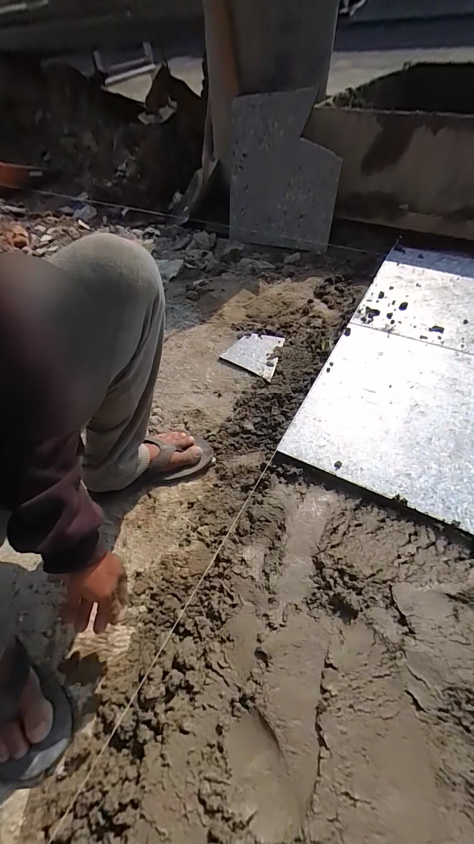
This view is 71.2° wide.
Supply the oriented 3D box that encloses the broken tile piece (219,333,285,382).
[{"bbox_3d":[0.054,-0.177,0.831,0.143,0.009,0.136,27,62,23],"label":"broken tile piece"}]

